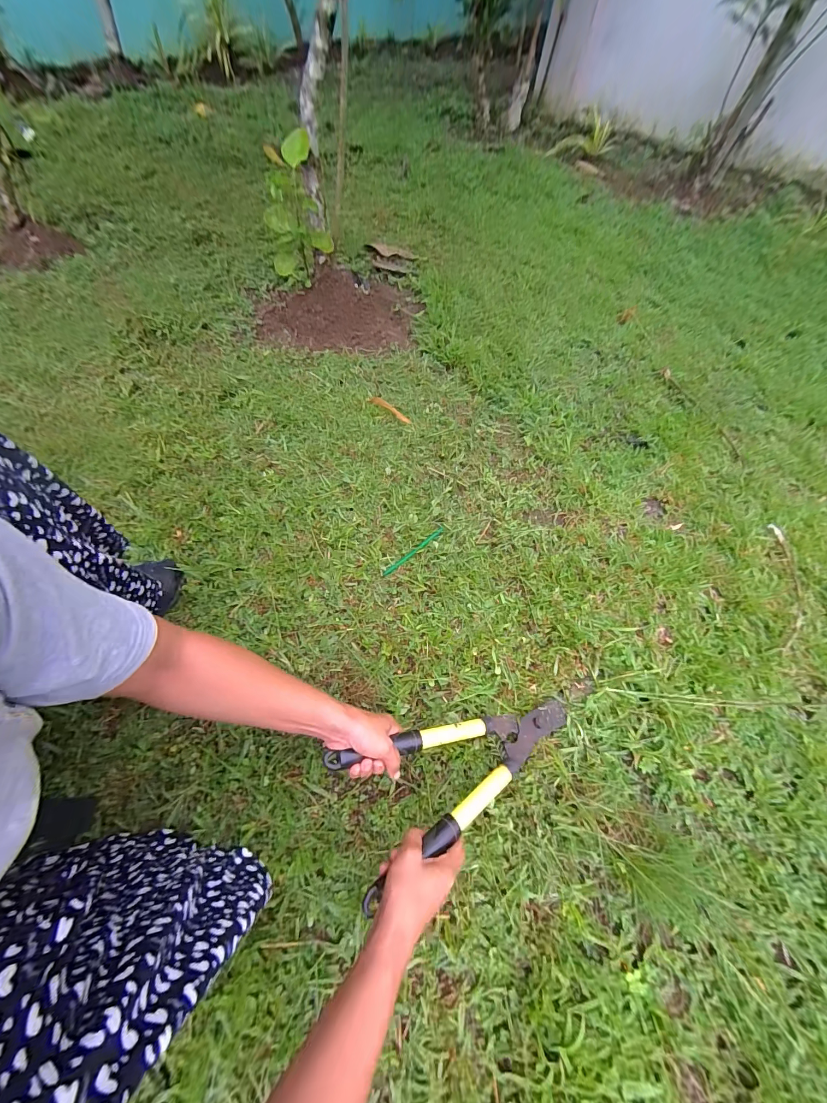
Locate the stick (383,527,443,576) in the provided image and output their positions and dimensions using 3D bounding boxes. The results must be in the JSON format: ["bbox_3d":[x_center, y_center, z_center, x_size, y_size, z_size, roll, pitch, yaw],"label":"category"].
[{"bbox_3d":[0.000,-0.001,0.758,0.164,0.015,0.013,-37,69,-22],"label":"stick"}]

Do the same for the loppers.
[{"bbox_3d":[0.082,0.310,0.523,0.386,0.033,0.151,-8,59,-30],"label":"loppers"}]

